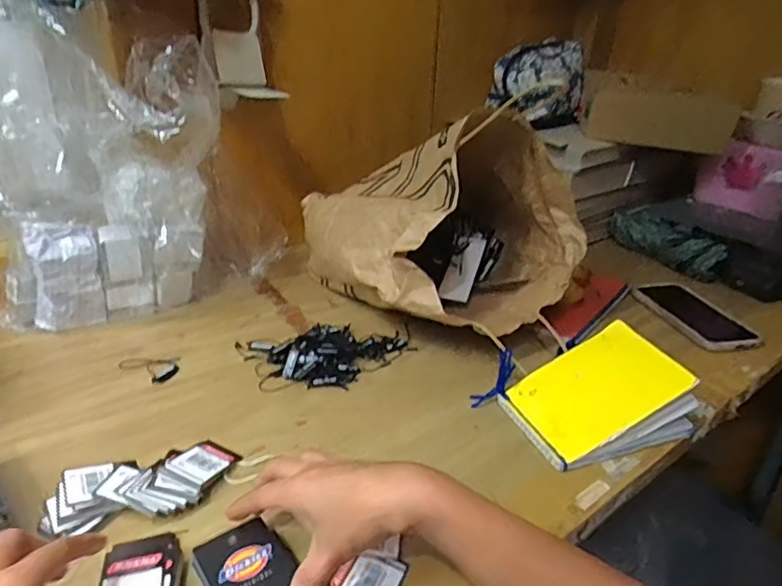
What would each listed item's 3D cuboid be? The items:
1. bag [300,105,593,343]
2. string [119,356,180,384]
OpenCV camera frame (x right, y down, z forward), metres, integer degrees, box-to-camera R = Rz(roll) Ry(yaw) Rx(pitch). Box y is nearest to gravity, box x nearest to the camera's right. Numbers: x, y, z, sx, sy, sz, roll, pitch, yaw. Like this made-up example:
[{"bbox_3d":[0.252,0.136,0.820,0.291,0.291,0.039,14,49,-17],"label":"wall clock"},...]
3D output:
[{"bbox_3d":[0.058,-0.087,0.673,0.255,0.229,0.305,-10,30,-25],"label":"bag"},{"bbox_3d":[-0.248,0.077,0.560,0.060,0.004,0.043,0,27,-8],"label":"string"}]

